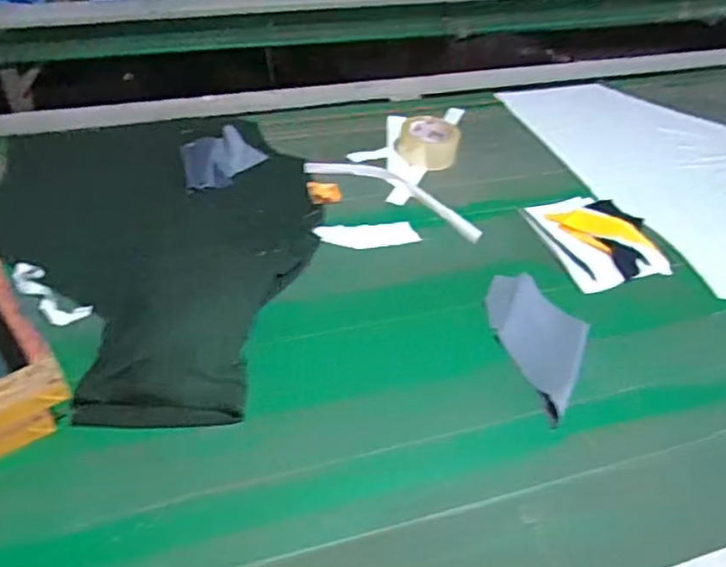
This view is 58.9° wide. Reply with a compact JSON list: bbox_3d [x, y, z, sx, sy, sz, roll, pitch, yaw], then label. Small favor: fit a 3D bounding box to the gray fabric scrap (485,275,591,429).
[{"bbox_3d":[0.227,0.067,0.805,0.113,0.011,0.232,-6,42,-12],"label":"gray fabric scrap"}]

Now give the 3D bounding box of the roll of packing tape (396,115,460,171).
[{"bbox_3d":[0.117,-0.252,1.135,0.106,0.046,0.132,6,41,6],"label":"roll of packing tape"}]

